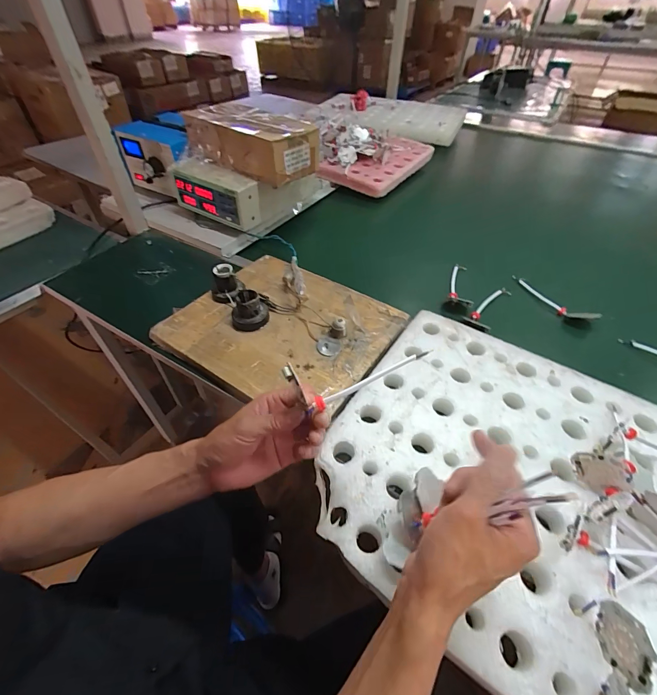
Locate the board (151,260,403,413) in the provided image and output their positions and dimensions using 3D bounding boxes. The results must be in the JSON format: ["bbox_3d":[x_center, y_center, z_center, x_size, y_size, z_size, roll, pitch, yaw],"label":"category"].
[{"bbox_3d":[-0.077,-0.038,0.557,0.323,0.022,0.266,28,53,23],"label":"board"}]

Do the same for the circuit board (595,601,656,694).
[{"bbox_3d":[0.226,0.226,0.262,0.005,0.045,0.043,15,88,-4],"label":"circuit board"}]

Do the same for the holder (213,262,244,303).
[{"bbox_3d":[-0.180,-0.111,0.594,0.053,0.049,0.048,14,49,12],"label":"holder"}]

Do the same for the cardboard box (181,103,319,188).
[{"bbox_3d":[-0.166,-0.434,0.725,0.276,0.080,0.143,24,51,20],"label":"cardboard box"}]

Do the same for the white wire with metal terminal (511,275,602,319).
[{"bbox_3d":[0.408,-0.091,0.634,0.032,0.022,0.163,-25,52,-22],"label":"white wire with metal terminal"}]

